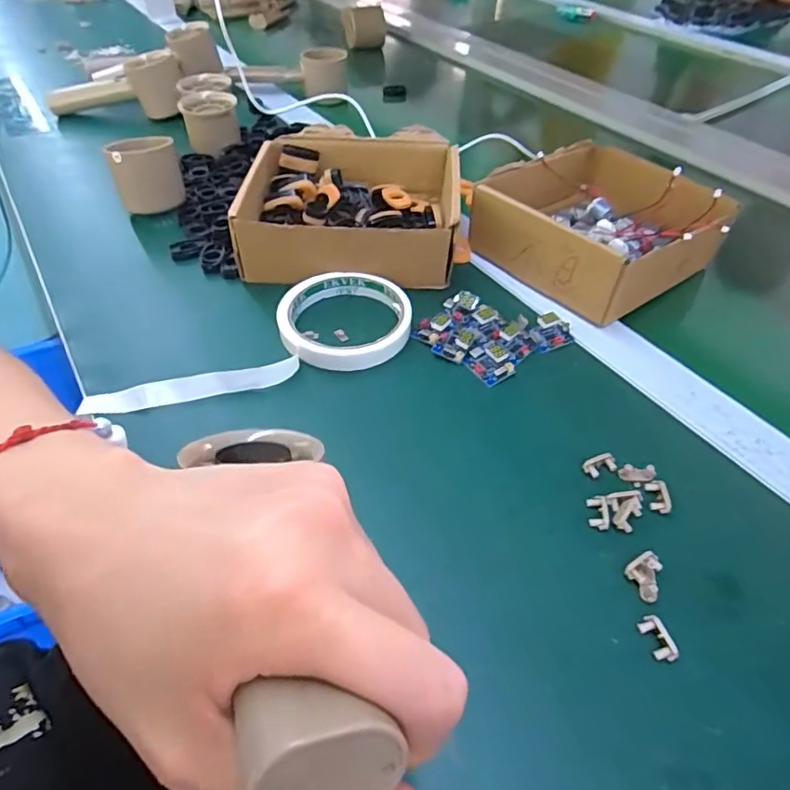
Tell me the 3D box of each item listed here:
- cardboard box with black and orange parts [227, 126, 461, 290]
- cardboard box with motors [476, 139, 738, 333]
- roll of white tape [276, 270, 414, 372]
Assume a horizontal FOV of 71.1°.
[{"bbox_3d":[-0.031,-0.156,0.454,0.171,0.054,0.156,3,47,1],"label":"cardboard box with black and orange parts"},{"bbox_3d":[0.166,-0.144,0.443,0.176,0.049,0.150,-29,54,-26],"label":"cardboard box with motors"},{"bbox_3d":[-0.035,-0.054,0.390,0.090,0.020,0.089,1,47,-1],"label":"roll of white tape"}]

